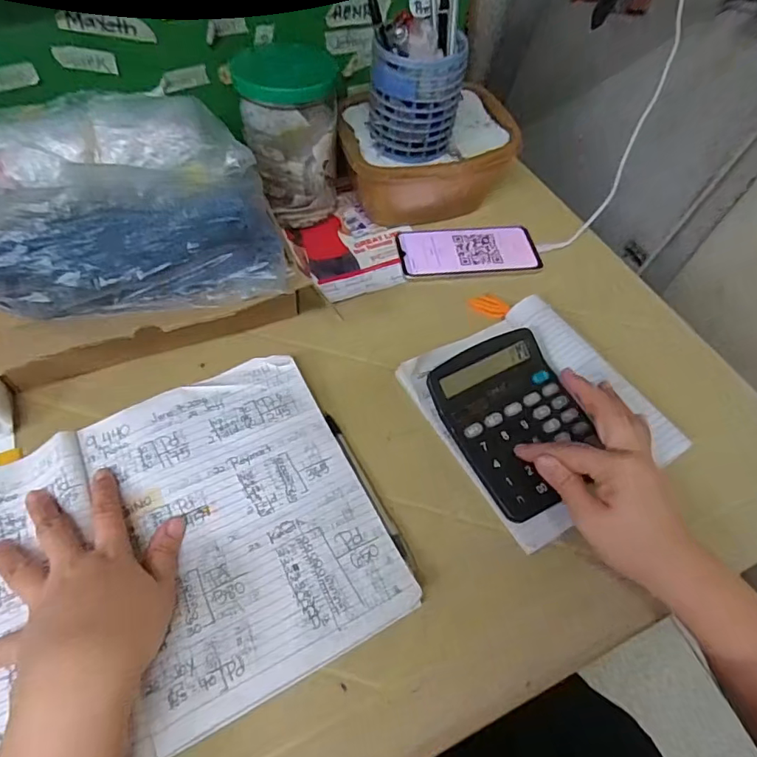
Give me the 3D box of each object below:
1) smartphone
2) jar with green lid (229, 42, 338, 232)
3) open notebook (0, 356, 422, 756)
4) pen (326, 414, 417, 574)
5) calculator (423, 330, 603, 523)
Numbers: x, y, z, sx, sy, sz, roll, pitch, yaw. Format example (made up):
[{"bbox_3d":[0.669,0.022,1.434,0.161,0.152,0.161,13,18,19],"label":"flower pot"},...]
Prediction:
[{"bbox_3d":[0.102,-0.147,0.584,0.157,0.014,0.074,-3,55,-7],"label":"smartphone"},{"bbox_3d":[-0.092,-0.251,0.558,0.094,0.168,0.102,2,55,-4],"label":"jar with green lid"},{"bbox_3d":[-0.180,0.129,0.356,0.360,0.038,0.241,-22,60,-19],"label":"open notebook"},{"bbox_3d":[-0.010,0.084,0.414,0.009,0.014,0.149,-21,60,-19],"label":"pen"},{"bbox_3d":[0.121,0.032,0.432,0.114,0.023,0.140,-25,71,-17],"label":"calculator"}]

